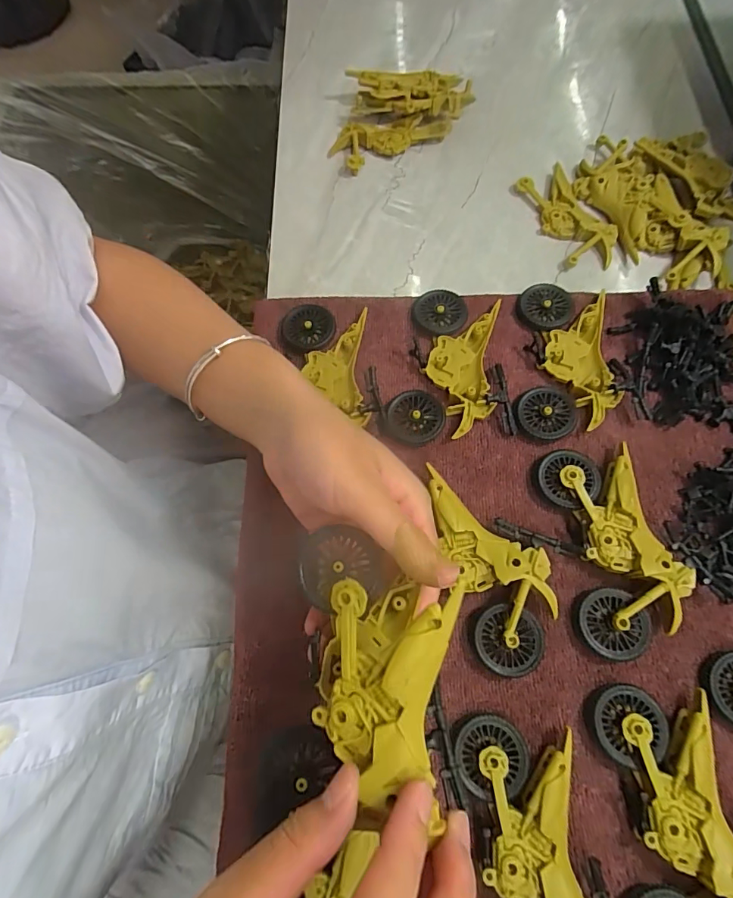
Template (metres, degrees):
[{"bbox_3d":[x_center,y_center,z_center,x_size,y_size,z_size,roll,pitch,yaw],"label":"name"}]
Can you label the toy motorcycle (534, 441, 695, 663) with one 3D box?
[{"bbox_3d":[0.141,0.055,0.257,0.059,0.020,0.114,-9,71,-1],"label":"toy motorcycle"}]

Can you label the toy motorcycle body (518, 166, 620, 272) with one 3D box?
[{"bbox_3d":[0.159,-0.181,0.352,0.046,0.010,0.094,-23,71,-6],"label":"toy motorcycle body"}]

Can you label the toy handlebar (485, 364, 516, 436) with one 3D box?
[{"bbox_3d":[0.084,-0.031,0.291,0.015,0.014,0.046,-9,71,-1],"label":"toy handlebar"}]

